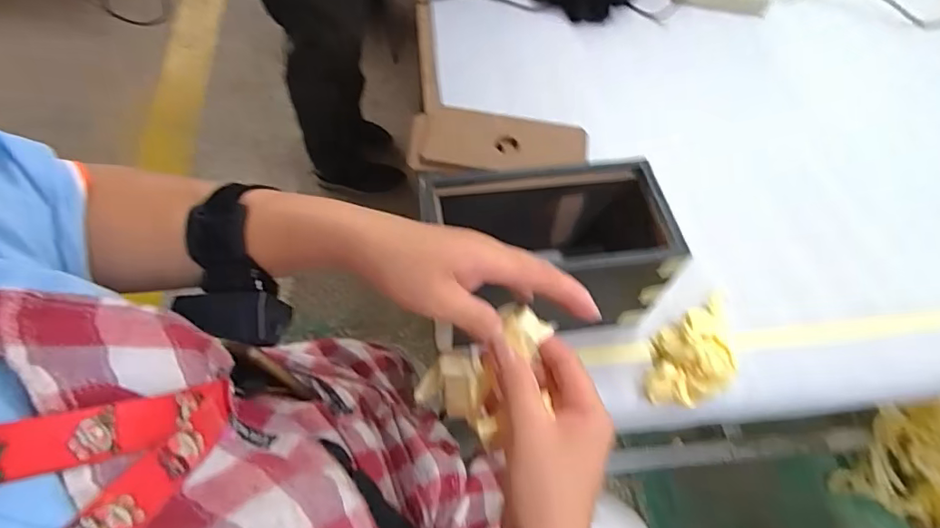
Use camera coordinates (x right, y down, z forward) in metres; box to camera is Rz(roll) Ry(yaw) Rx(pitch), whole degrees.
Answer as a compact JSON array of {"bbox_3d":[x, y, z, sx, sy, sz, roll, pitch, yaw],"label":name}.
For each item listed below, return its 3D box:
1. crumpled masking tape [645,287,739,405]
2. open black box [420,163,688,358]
[{"bbox_3d":[0.218,0.086,0.495,0.069,0.040,0.103,19,60,8],"label":"crumpled masking tape"},{"bbox_3d":[0.070,-0.009,0.495,0.213,0.133,0.117,-7,60,-7],"label":"open black box"}]

